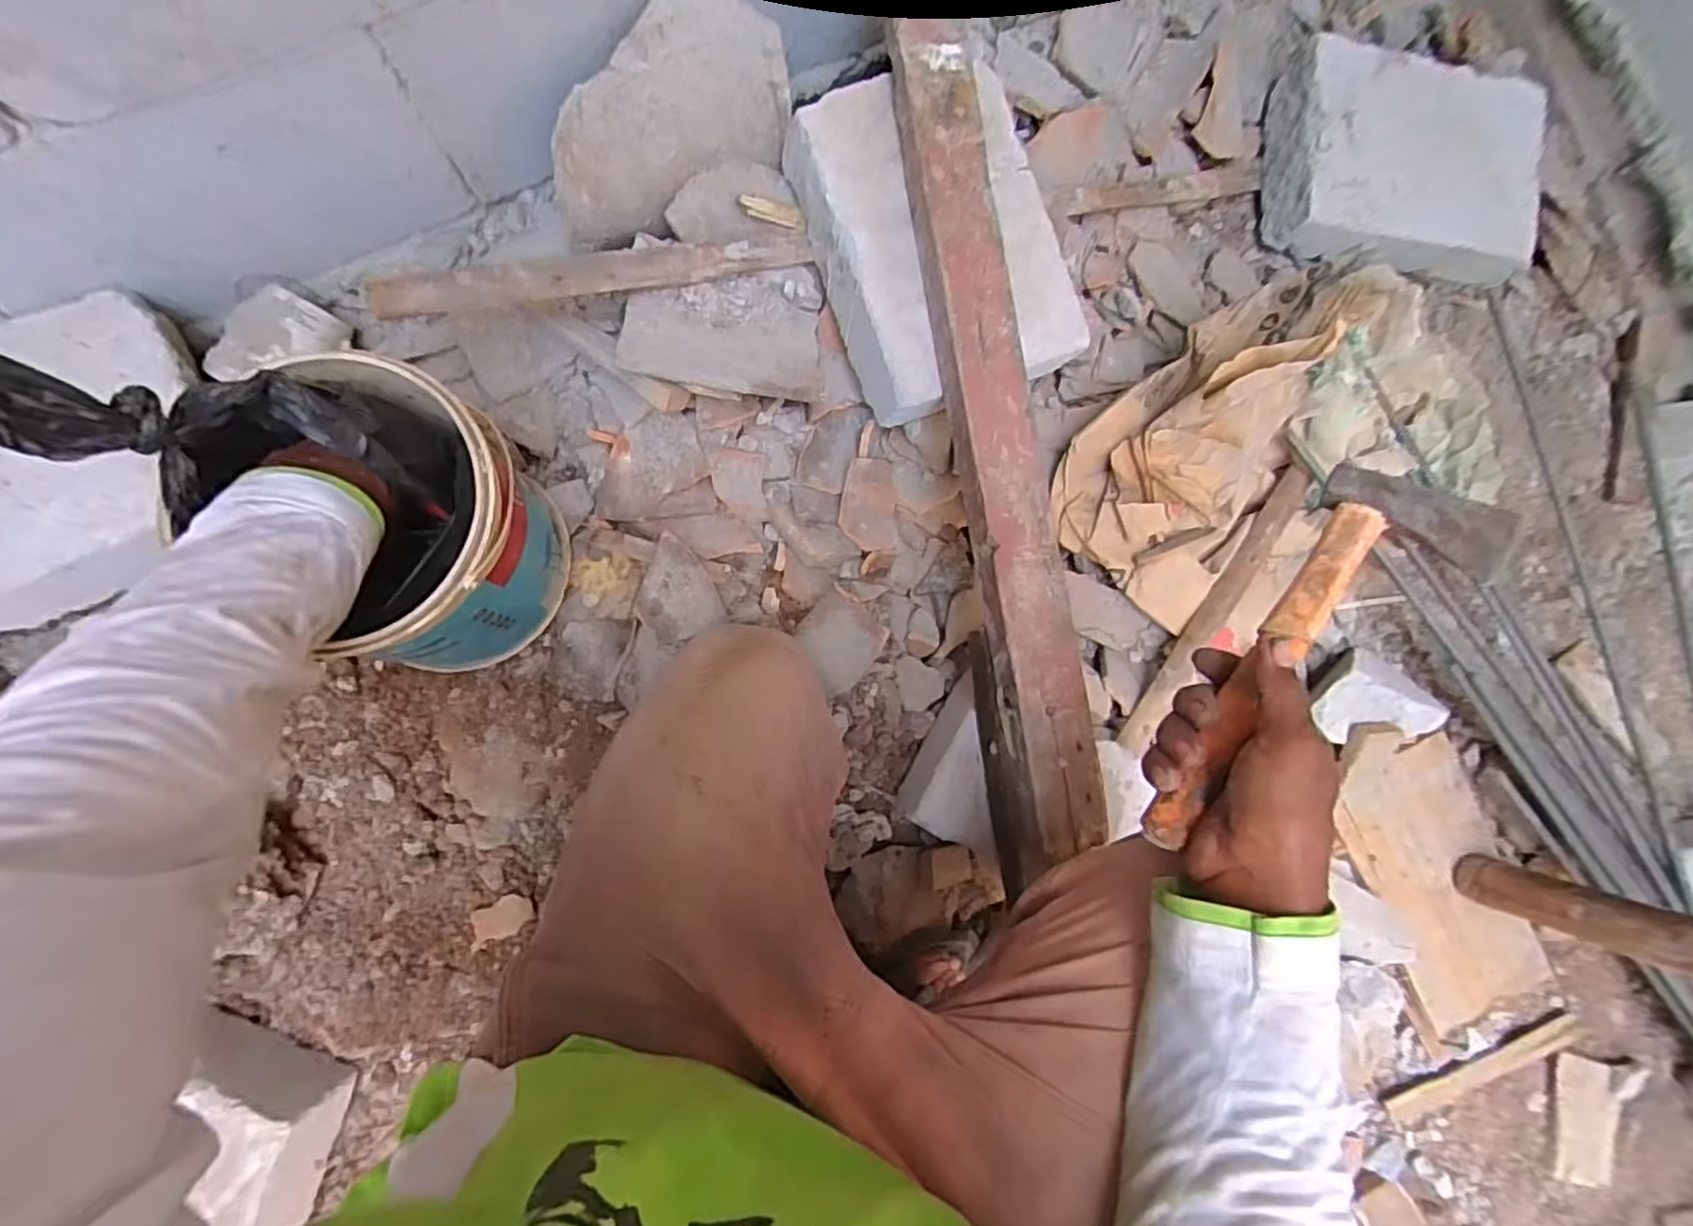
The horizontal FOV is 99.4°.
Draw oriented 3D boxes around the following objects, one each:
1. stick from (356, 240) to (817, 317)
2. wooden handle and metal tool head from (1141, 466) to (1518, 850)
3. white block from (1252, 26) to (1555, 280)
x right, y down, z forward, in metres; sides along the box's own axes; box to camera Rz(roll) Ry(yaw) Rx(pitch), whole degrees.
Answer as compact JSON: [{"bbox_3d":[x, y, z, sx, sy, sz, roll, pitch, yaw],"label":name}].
[{"bbox_3d":[-0.189,-0.277,0.582,0.343,0.017,0.031,-19,90,-24],"label":"stick"},{"bbox_3d":[0.251,0.022,0.393,0.077,0.041,0.260,44,81,-3],"label":"wooden handle and metal tool head"},{"bbox_3d":[0.661,-0.514,0.832,0.340,0.072,0.230,-1,87,-7],"label":"white block"}]

